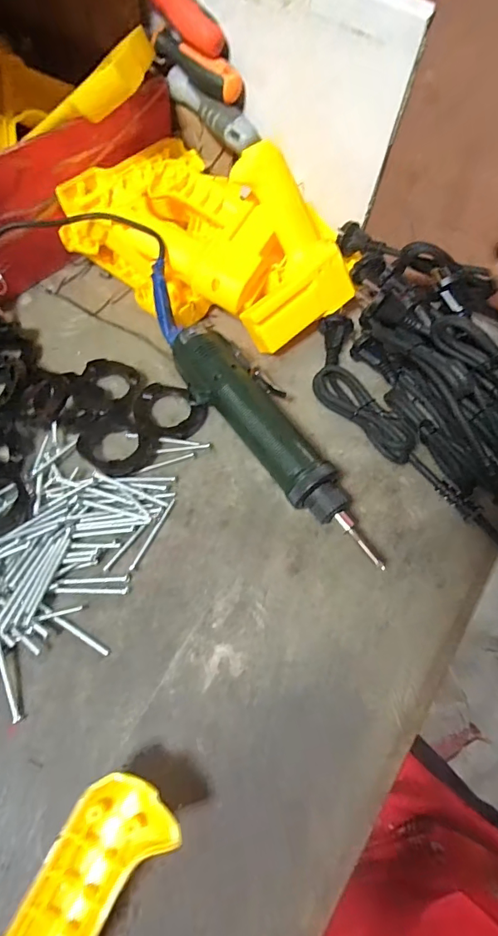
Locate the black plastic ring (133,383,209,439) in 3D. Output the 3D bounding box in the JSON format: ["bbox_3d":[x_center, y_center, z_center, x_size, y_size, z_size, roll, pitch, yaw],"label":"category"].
[{"bbox_3d":[-0.069,-0.050,0.385,0.054,0.010,0.059,2,61,-3],"label":"black plastic ring"}]

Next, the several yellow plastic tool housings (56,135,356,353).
[{"bbox_3d":[-0.040,-0.223,0.418,0.266,0.102,0.155,39,65,16],"label":"several yellow plastic tool housings"}]

